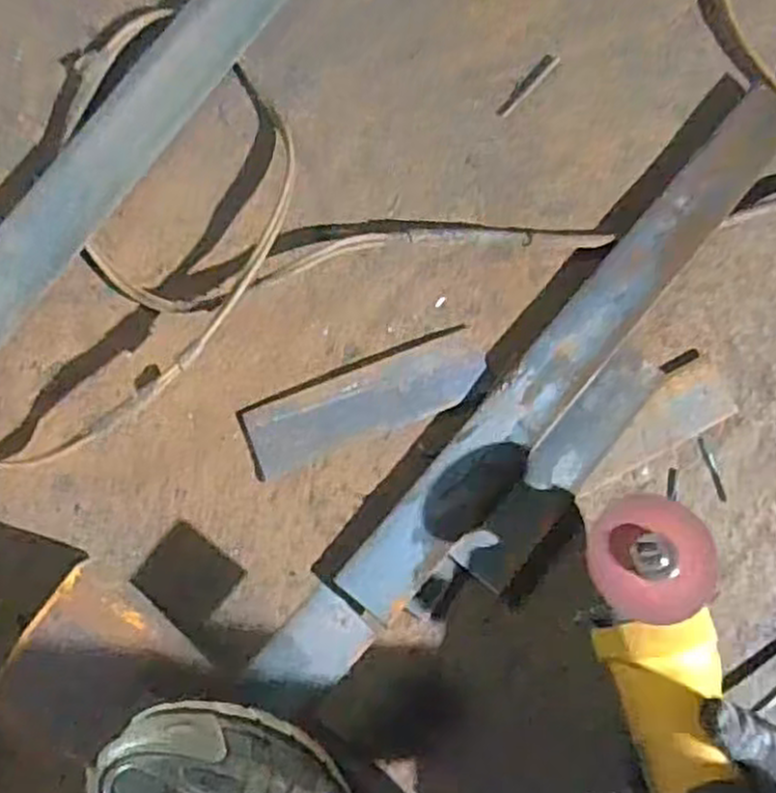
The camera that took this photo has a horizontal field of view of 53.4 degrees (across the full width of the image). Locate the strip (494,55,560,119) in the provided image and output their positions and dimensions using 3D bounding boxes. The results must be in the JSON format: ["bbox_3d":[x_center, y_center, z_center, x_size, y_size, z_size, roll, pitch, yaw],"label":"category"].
[{"bbox_3d":[0.102,-0.228,0.565,0.011,0.006,0.061,44,81,-2],"label":"strip"}]

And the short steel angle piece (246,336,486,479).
[{"bbox_3d":[-0.013,0.004,0.532,0.167,0.006,0.048,-22,88,-9],"label":"short steel angle piece"}]

